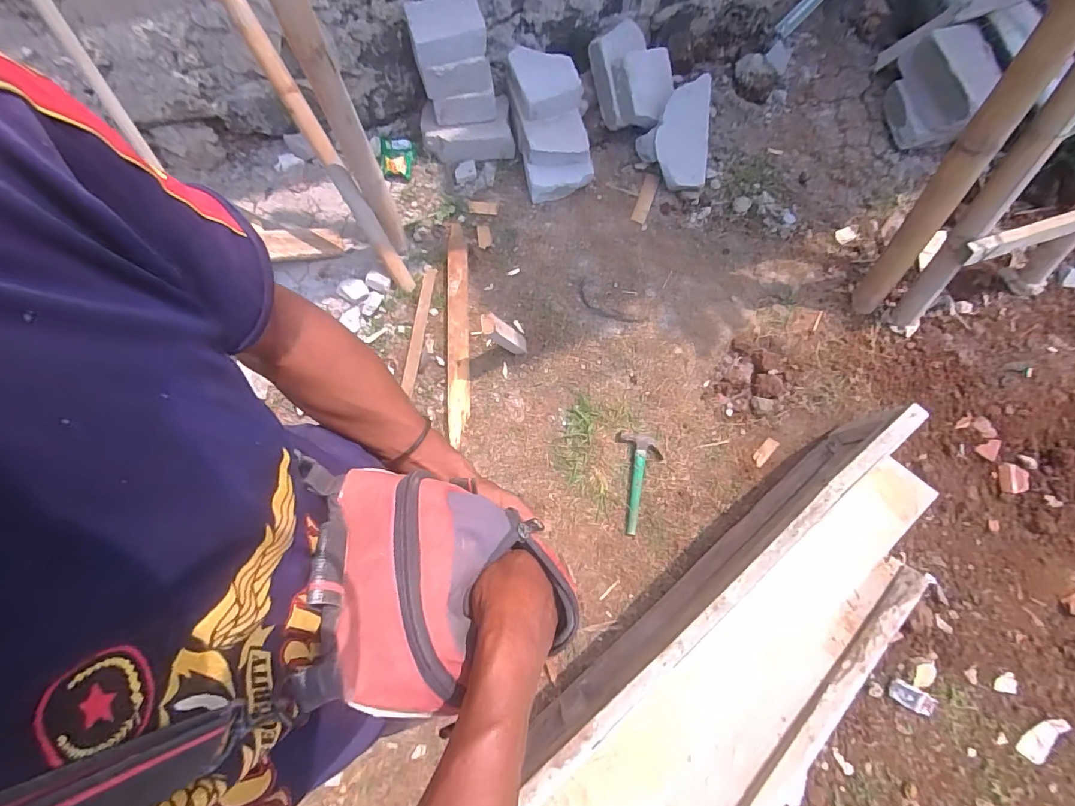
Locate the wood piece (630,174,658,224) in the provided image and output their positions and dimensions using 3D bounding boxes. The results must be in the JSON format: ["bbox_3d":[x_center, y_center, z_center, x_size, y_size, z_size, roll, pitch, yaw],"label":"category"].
[{"bbox_3d":[0.388,-0.740,1.693,0.053,0.012,0.214,18,75,7],"label":"wood piece"}]

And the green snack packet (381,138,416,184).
[{"bbox_3d":[-0.498,-0.879,1.689,0.122,0.056,0.176,0,73,1],"label":"green snack packet"}]

